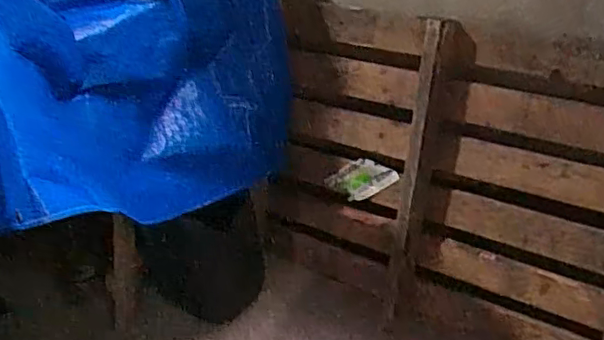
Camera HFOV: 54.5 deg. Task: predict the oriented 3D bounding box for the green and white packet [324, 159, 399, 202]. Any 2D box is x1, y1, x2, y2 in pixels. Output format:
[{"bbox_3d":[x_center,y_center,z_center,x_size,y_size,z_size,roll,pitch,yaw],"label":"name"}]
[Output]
[{"bbox_3d":[0.152,0.023,1.478,0.181,0.095,0.022,-25,-4,30],"label":"green and white packet"}]

